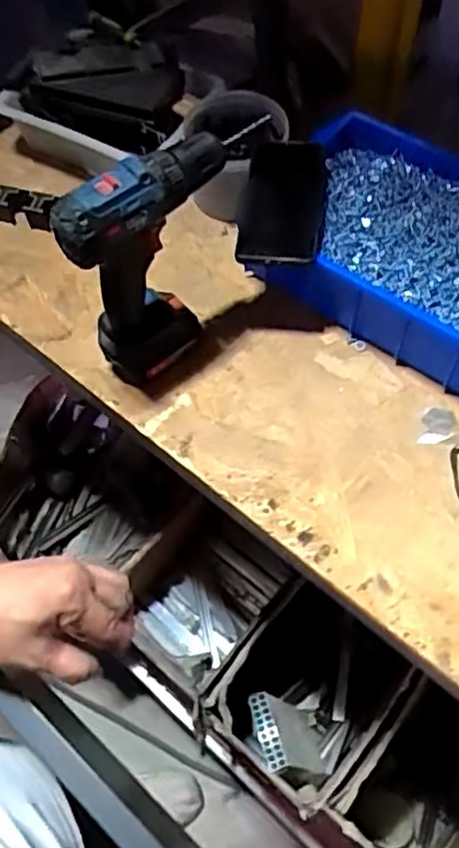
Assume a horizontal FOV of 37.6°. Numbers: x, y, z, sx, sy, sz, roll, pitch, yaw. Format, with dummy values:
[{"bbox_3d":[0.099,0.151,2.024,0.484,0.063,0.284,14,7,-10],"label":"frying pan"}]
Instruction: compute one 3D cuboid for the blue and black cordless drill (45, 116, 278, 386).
[{"bbox_3d":[-0.058,-0.148,0.620,0.192,0.220,0.064,-35,64,-14],"label":"blue and black cordless drill"}]

